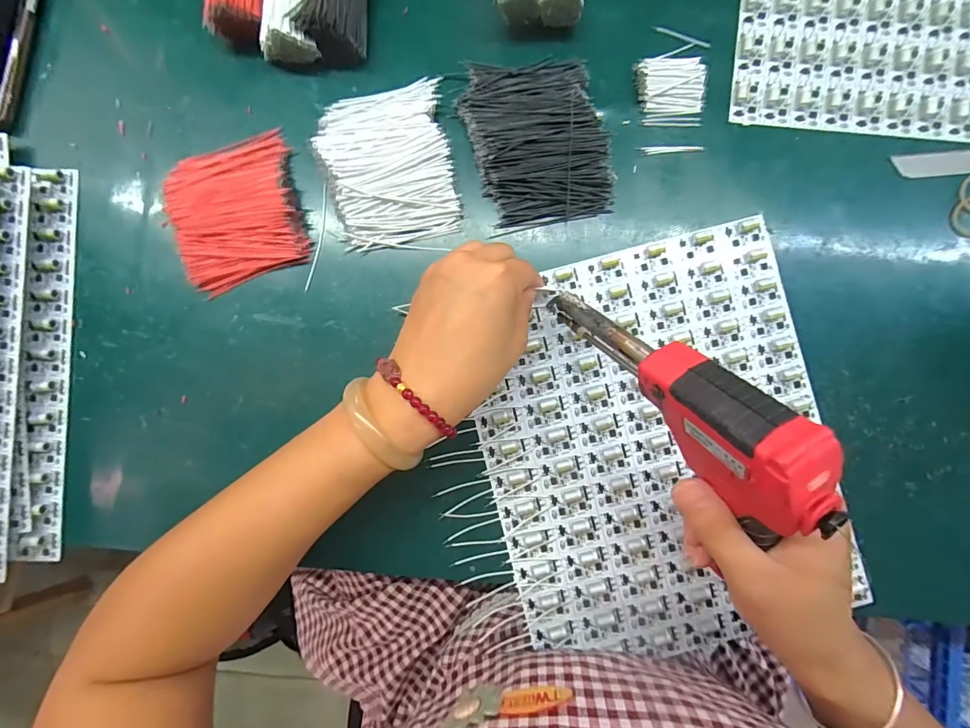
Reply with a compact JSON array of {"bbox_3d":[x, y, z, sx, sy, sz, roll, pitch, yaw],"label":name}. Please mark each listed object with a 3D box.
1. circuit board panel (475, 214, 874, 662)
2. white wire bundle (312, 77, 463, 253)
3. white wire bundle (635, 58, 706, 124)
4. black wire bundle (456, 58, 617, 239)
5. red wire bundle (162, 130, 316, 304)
[{"bbox_3d":[0.124,0.060,0.307,0.242,0.007,0.285,-15,87,1],"label":"circuit board panel"},{"bbox_3d":[-0.070,-0.148,0.308,0.089,0.021,0.113,-11,89,1],"label":"white wire bundle"},{"bbox_3d":[0.137,-0.203,0.312,0.049,0.011,0.048,-3,89,1],"label":"white wire bundle"},{"bbox_3d":[0.038,-0.166,0.309,0.094,0.019,0.122,-14,89,1],"label":"black wire bundle"},{"bbox_3d":[-0.183,-0.113,0.310,0.089,0.019,0.105,-13,89,1],"label":"red wire bundle"}]

